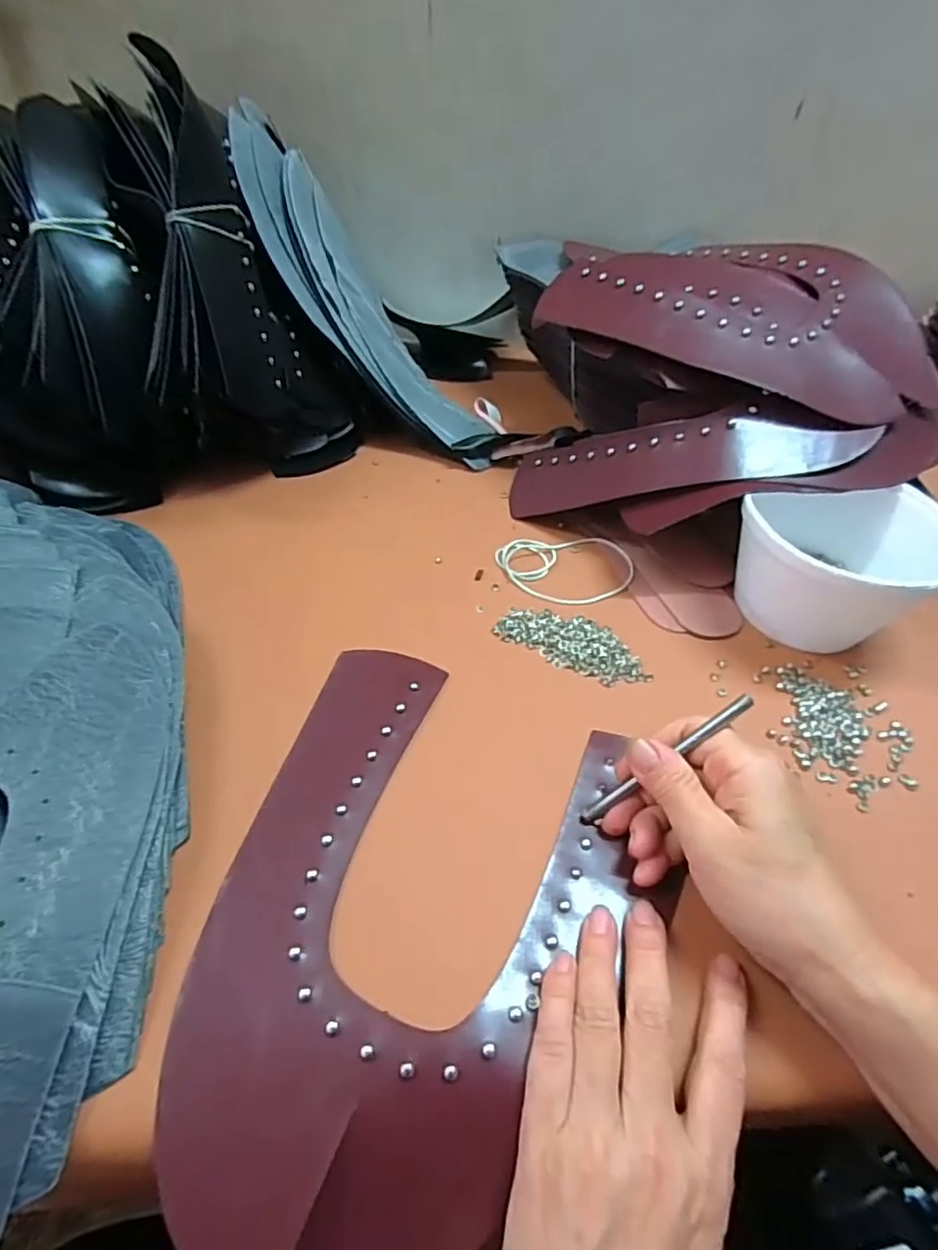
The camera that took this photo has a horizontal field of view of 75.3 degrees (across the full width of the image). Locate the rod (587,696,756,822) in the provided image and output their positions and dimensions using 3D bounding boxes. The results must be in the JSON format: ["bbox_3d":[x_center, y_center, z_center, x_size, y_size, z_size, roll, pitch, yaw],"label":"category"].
[{"bbox_3d":[0.095,0.067,0.297,0.005,0.102,0.007,25,29,-47],"label":"rod"}]

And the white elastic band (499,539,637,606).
[{"bbox_3d":[0.072,-0.041,0.446,0.100,0.005,0.069,-1,49,-6],"label":"white elastic band"}]

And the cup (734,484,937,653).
[{"bbox_3d":[0.241,-0.040,0.408,0.125,0.080,0.121,2,48,-3],"label":"cup"}]

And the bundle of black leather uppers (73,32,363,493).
[{"bbox_3d":[-0.180,-0.245,0.461,0.157,0.221,0.154,-21,53,-22],"label":"bundle of black leather uppers"}]

